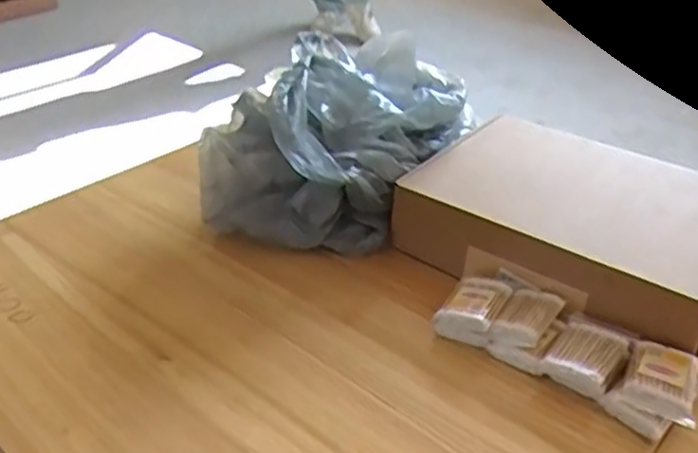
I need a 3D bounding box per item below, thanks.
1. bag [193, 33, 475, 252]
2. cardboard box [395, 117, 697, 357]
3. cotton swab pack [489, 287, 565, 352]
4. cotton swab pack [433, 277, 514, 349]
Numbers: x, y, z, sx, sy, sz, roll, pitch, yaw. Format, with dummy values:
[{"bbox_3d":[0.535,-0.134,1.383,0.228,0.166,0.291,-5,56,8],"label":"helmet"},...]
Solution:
[{"bbox_3d":[-0.019,-0.107,0.903,0.241,0.181,0.334,20,39,29],"label":"bag"},{"bbox_3d":[0.262,0.001,0.798,0.357,0.092,0.248,22,40,31],"label":"cardboard box"},{"bbox_3d":[0.181,0.100,0.708,0.049,0.040,0.082,19,39,28],"label":"cotton swab pack"},{"bbox_3d":[0.129,0.090,0.720,0.057,0.045,0.078,17,38,25],"label":"cotton swab pack"}]

